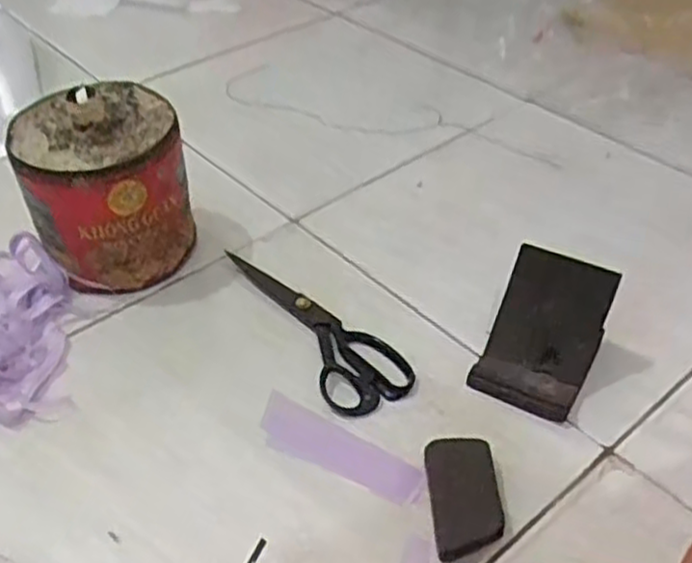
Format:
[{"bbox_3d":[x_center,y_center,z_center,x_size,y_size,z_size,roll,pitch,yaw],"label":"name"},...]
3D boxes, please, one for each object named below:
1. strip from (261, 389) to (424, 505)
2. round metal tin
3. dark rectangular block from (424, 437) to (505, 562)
[{"bbox_3d":[-0.009,0.131,0.595,0.140,0.006,0.046,22,47,23],"label":"strip"},{"bbox_3d":[-0.224,-0.085,0.712,0.142,0.166,0.122,-21,46,-22],"label":"round metal tin"},{"bbox_3d":[0.086,0.155,0.548,0.049,0.022,0.087,-3,42,-3],"label":"dark rectangular block"}]

